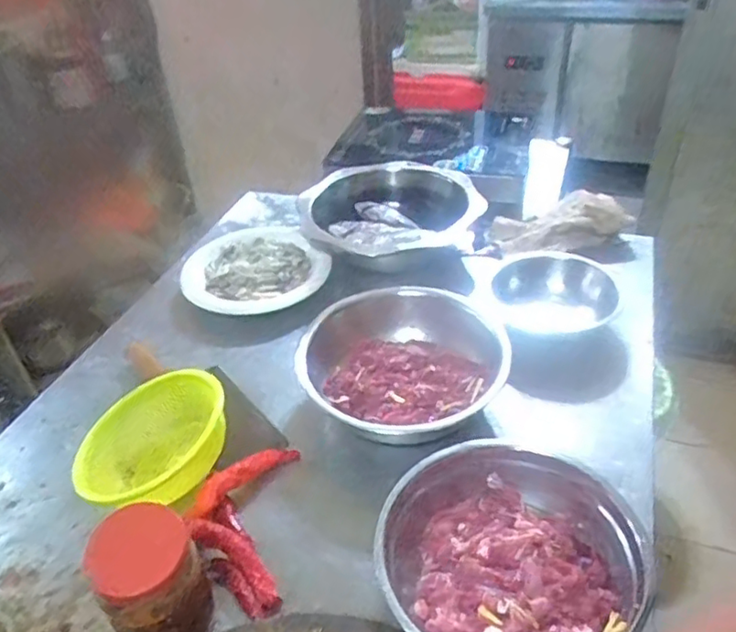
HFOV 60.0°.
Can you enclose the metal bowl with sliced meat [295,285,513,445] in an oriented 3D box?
[{"bbox_3d":[0.048,0.057,0.808,0.267,0.097,0.222,-8,38,-6],"label":"metal bowl with sliced meat"}]

